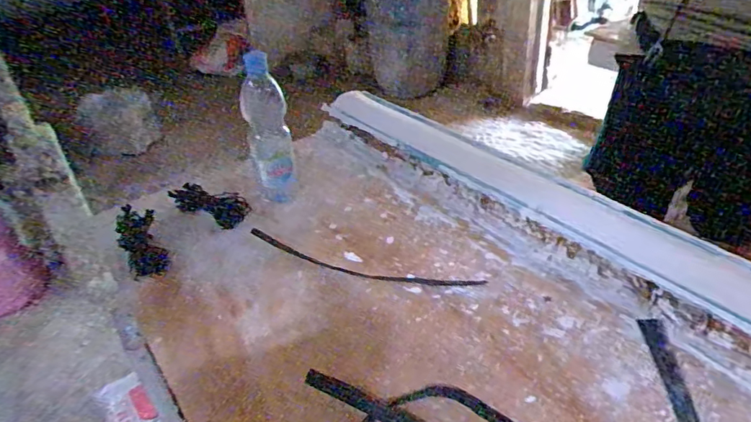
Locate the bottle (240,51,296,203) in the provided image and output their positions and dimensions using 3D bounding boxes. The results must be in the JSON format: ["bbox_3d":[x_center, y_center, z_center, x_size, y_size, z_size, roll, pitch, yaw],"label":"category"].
[{"bbox_3d":[-0.163,-0.115,0.786,0.062,0.264,0.056,-11,35,-10],"label":"bottle"}]

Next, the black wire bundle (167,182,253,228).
[{"bbox_3d":[-0.273,-0.011,0.828,0.129,0.044,0.058,16,36,0],"label":"black wire bundle"}]

